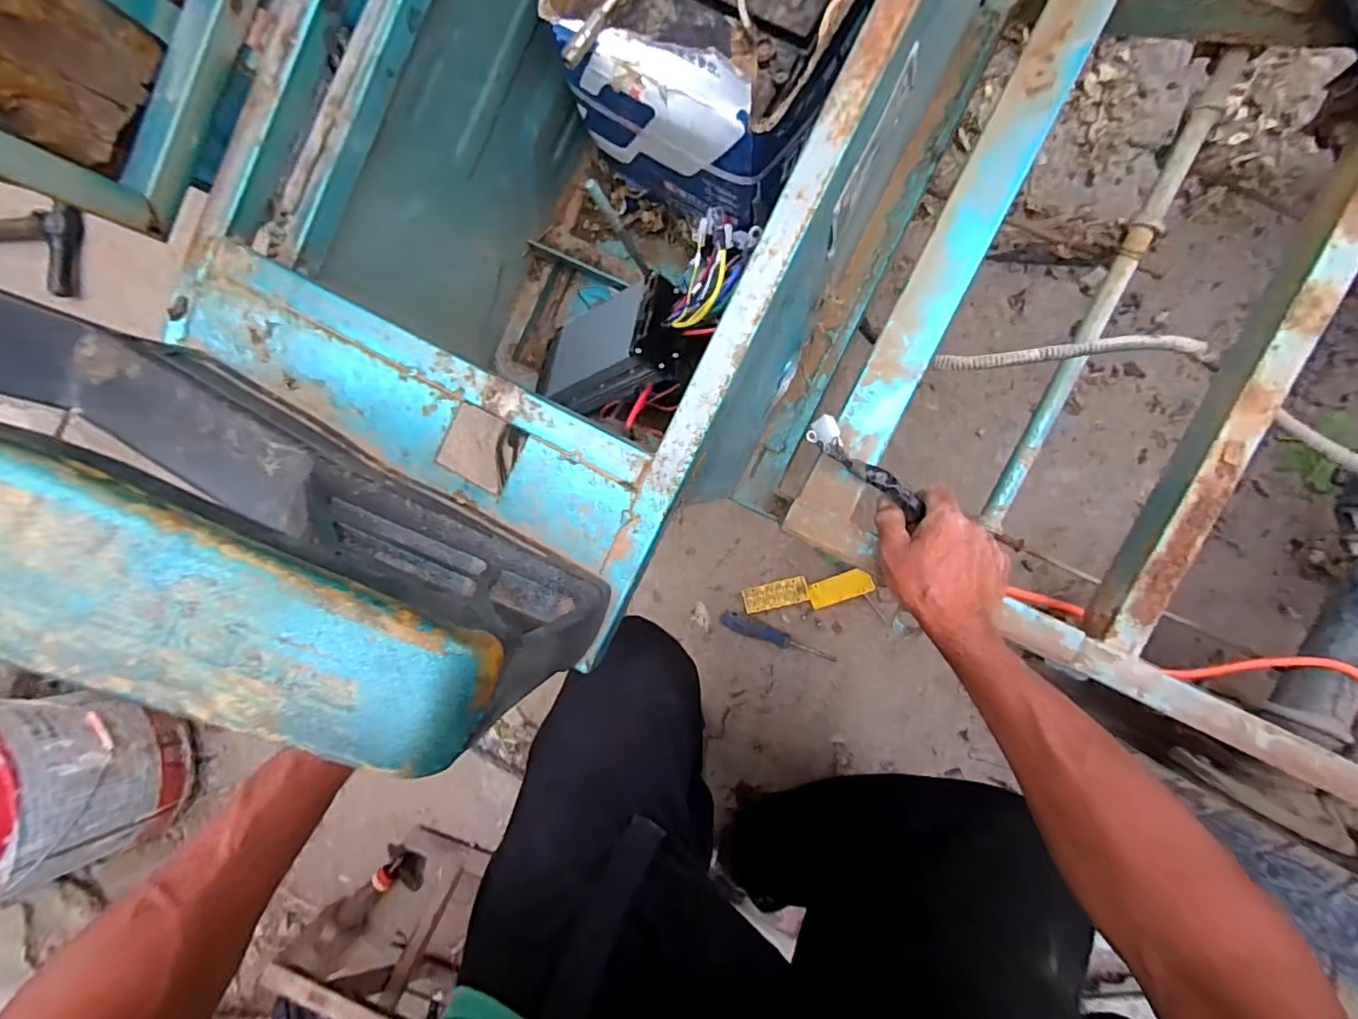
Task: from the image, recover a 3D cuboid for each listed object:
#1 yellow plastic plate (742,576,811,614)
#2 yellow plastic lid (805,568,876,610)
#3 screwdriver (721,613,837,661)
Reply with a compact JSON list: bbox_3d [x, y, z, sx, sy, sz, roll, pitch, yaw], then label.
[{"bbox_3d":[0.141,0.124,0.879,0.094,0.009,0.038,-16,89,10],"label":"yellow plastic plate"},{"bbox_3d":[0.230,0.113,0.860,0.089,0.014,0.037,-22,88,10],"label":"yellow plastic lid"},{"bbox_3d":[0.142,0.190,0.877,0.168,0.022,0.026,22,95,8],"label":"screwdriver"}]

